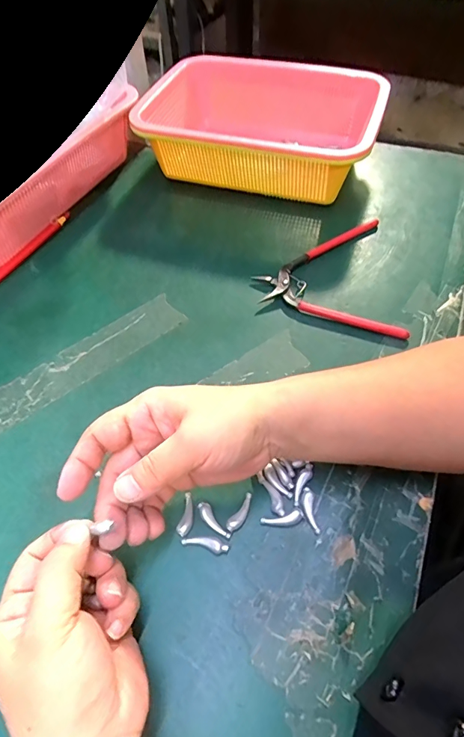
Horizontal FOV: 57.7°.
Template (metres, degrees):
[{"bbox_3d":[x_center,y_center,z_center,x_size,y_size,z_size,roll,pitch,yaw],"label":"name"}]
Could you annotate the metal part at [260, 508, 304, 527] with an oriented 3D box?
[{"bbox_3d":[0.035,0.102,0.286,0.029,0.006,0.010,-13,56,-7],"label":"metal part"}]

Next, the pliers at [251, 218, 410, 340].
[{"bbox_3d":[0.116,-0.103,0.427,0.147,0.012,0.149,21,59,16],"label":"pliers"}]

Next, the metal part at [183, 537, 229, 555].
[{"bbox_3d":[-0.017,0.115,0.280,0.030,0.004,0.009,11,57,10],"label":"metal part"}]

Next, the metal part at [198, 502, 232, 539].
[{"bbox_3d":[-0.013,0.104,0.287,0.009,0.004,0.030,-33,60,-19],"label":"metal part"}]

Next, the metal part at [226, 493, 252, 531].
[{"bbox_3d":[0.006,0.099,0.290,0.010,0.005,0.029,31,62,22],"label":"metal part"}]

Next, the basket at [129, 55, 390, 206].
[{"bbox_3d":[0.034,-0.283,0.505,0.262,0.089,0.168,14,57,12],"label":"basket"}]

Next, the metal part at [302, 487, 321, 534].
[{"bbox_3d":[0.053,0.097,0.289,0.008,0.004,0.030,-7,55,-3],"label":"metal part"}]

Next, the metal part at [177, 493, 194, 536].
[{"bbox_3d":[-0.031,0.101,0.290,0.008,0.004,0.027,9,56,9],"label":"metal part"}]

